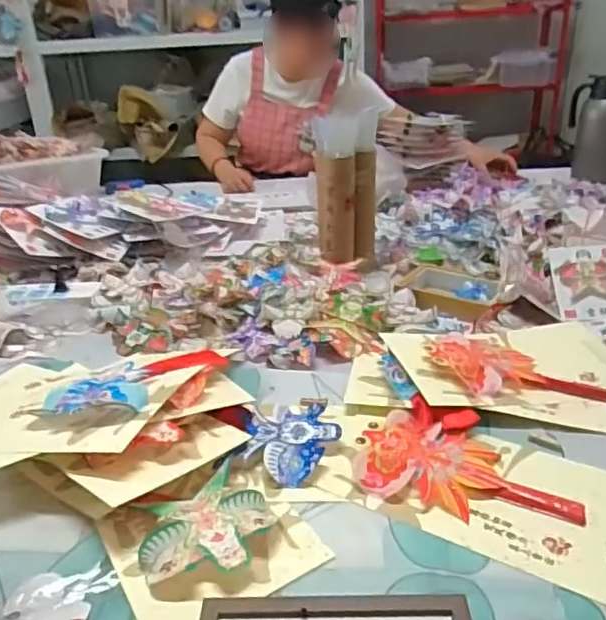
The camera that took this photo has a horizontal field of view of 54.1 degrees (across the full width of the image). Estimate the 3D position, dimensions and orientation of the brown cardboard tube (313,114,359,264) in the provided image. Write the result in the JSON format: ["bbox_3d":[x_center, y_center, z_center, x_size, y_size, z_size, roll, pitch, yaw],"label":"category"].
[{"bbox_3d":[0.063,-0.215,1.090,0.076,0.256,0.079,-3,26,1],"label":"brown cardboard tube"}]

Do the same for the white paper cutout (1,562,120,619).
[{"bbox_3d":[-0.215,0.256,0.502,0.081,0.006,0.096,4,27,14],"label":"white paper cutout"}]

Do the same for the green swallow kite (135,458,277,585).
[{"bbox_3d":[-0.093,0.202,0.570,0.121,0.022,0.130,-9,27,-11],"label":"green swallow kite"}]

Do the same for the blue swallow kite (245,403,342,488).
[{"bbox_3d":[-0.011,0.150,0.674,0.102,0.021,0.111,-4,26,0],"label":"blue swallow kite"}]

